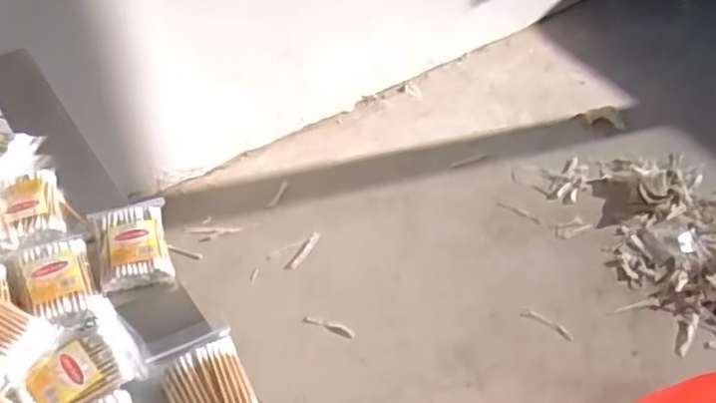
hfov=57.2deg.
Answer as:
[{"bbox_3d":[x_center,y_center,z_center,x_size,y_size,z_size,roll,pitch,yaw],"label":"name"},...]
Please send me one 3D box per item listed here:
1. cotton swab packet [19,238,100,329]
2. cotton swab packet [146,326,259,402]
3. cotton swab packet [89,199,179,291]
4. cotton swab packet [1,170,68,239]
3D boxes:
[{"bbox_3d":[-0.245,0.064,0.539,0.051,0.017,0.092,-20,53,-19],"label":"cotton swab packet"},{"bbox_3d":[-0.110,0.139,0.489,0.060,0.017,0.088,-21,53,-20],"label":"cotton swab packet"},{"bbox_3d":[-0.195,0.036,0.570,0.060,0.019,0.082,-15,52,-16],"label":"cotton swab packet"},{"bbox_3d":[-0.289,0.003,0.585,0.044,0.015,0.070,-16,52,-17],"label":"cotton swab packet"}]

